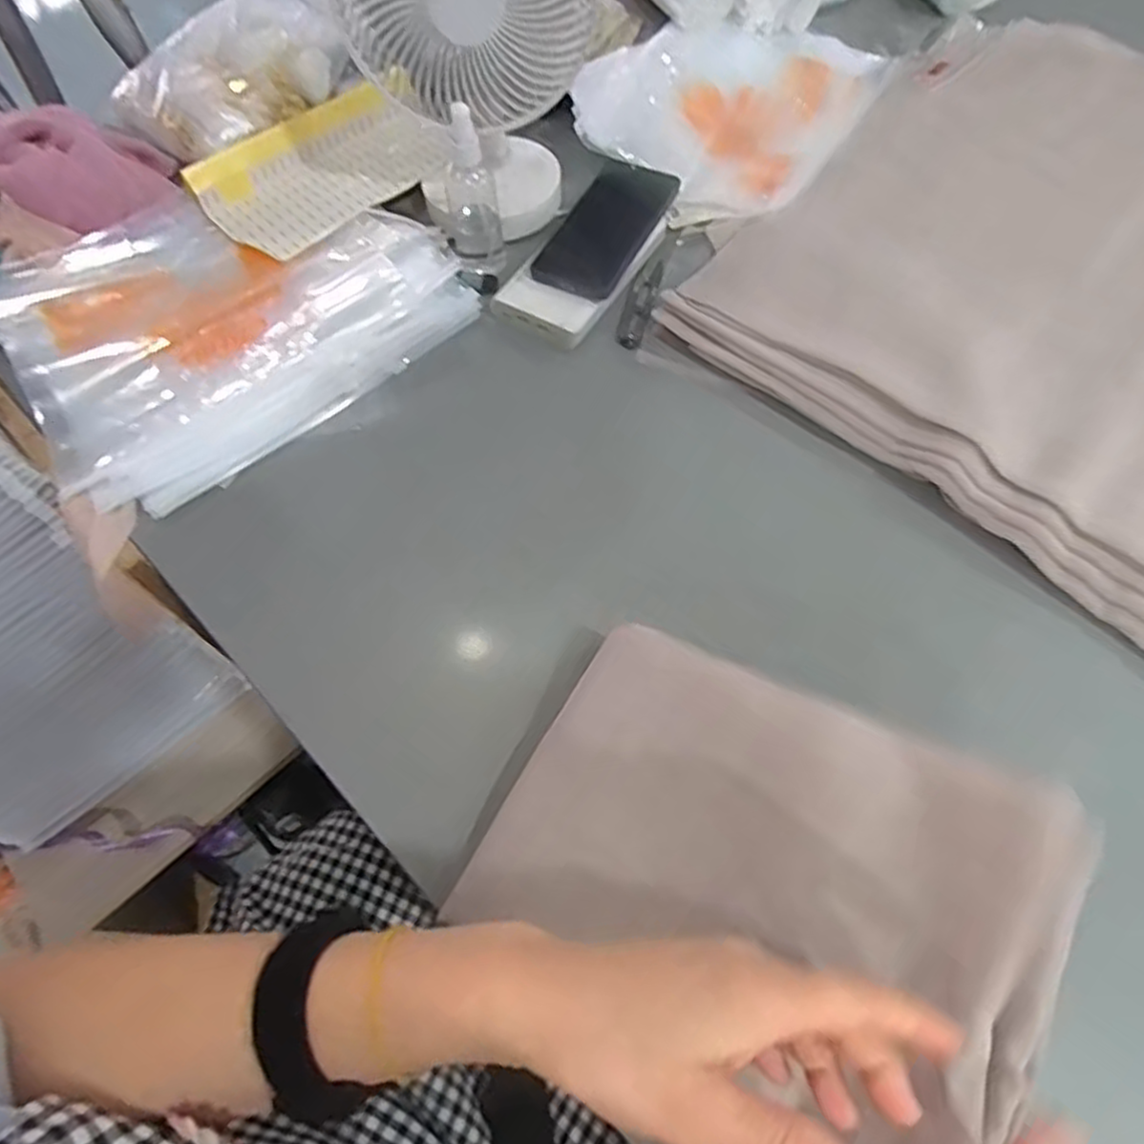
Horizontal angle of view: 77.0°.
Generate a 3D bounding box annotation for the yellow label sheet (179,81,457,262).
[{"bbox_3d":[-0.215,-0.364,0.644,0.144,0.043,0.218,33,69,19],"label":"yellow label sheet"}]

